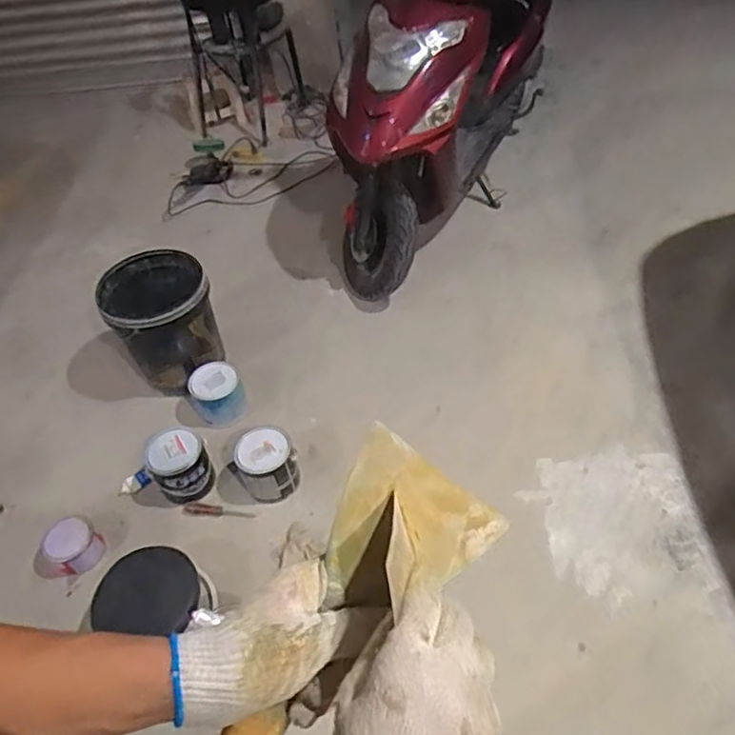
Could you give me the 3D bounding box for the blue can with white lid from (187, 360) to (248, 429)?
[{"bbox_3d":[-0.461,0.073,1.877,0.160,0.162,0.165,-30,54,-20],"label":"blue can with white lid"}]

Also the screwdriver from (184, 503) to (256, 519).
[{"bbox_3d":[-0.402,0.394,1.680,0.188,0.024,0.025,8,51,-6],"label":"screwdriver"}]

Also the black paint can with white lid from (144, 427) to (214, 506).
[{"bbox_3d":[-0.505,0.269,1.676,0.149,0.160,0.149,-3,51,3],"label":"black paint can with white lid"}]

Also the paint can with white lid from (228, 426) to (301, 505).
[{"bbox_3d":[-0.278,0.259,1.675,0.166,0.148,0.161,-4,48,4],"label":"paint can with white lid"}]

